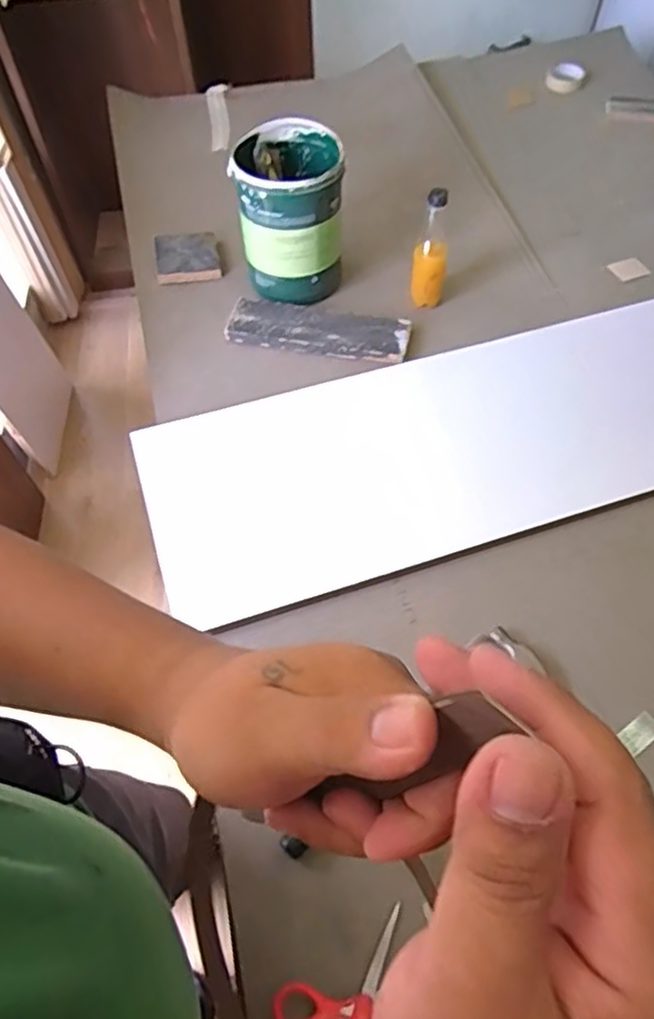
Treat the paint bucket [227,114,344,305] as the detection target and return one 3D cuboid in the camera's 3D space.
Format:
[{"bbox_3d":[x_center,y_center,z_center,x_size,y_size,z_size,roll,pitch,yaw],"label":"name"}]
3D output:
[{"bbox_3d":[-0.062,-0.491,1.086,0.168,0.218,0.176,1,56,-1],"label":"paint bucket"}]

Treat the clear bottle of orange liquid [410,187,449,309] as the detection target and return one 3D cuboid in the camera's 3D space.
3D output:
[{"bbox_3d":[0.171,-0.418,1.071,0.058,0.192,0.051,8,57,7],"label":"clear bottle of orange liquid"}]

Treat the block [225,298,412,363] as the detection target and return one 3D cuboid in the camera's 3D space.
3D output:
[{"bbox_3d":[-0.016,-0.304,1.090,0.299,0.022,0.108,9,57,5],"label":"block"}]

